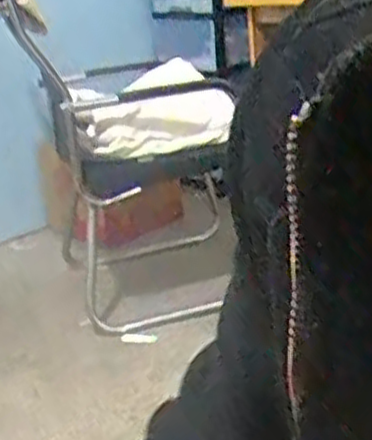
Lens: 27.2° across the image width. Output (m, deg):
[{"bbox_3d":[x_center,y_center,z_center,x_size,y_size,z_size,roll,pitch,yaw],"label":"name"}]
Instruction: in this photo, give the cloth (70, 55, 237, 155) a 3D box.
[{"bbox_3d":[-0.063,-0.225,1.650,0.163,0.184,0.377,6,23,30],"label":"cloth"}]

